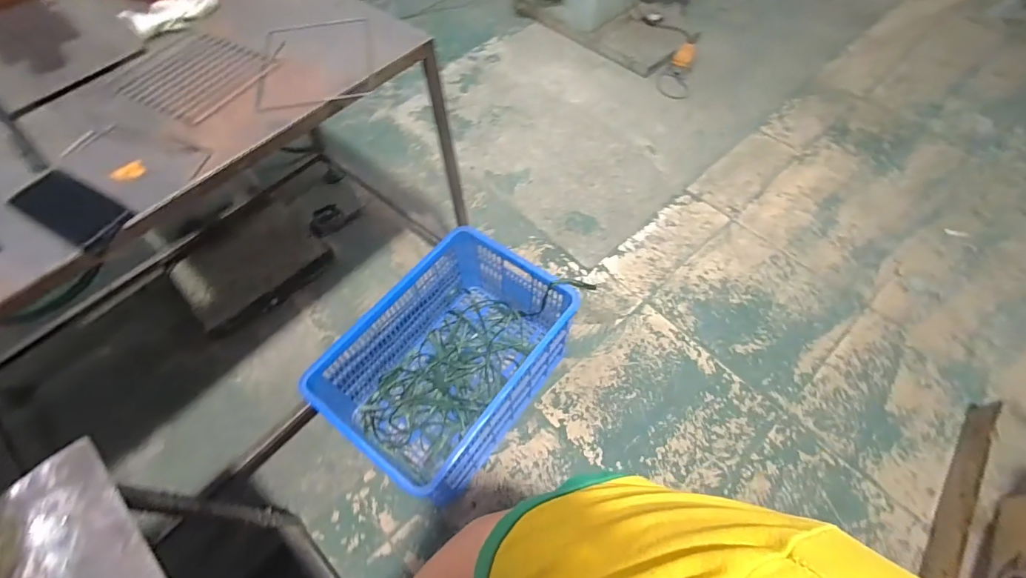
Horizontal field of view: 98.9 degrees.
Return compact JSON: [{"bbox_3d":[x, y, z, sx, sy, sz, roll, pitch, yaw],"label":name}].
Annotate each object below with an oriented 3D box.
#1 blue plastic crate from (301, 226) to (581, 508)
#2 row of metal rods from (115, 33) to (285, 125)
[{"bbox_3d":[-0.160,0.188,1.178,0.410,0.298,0.595,33,65,20],"label":"blue plastic crate"},{"bbox_3d":[-0.559,-0.381,0.773,0.245,0.012,0.205,24,64,17],"label":"row of metal rods"}]

